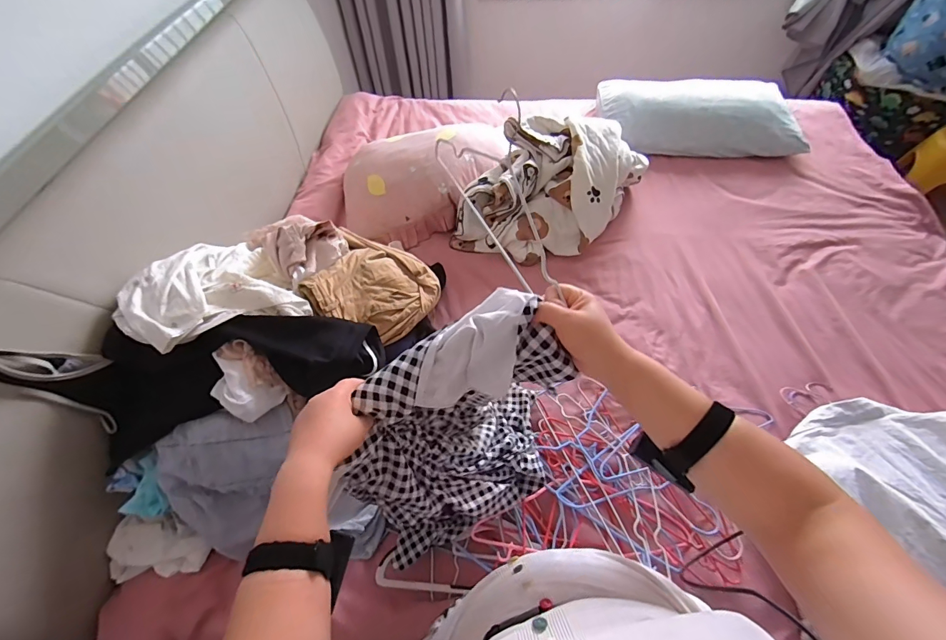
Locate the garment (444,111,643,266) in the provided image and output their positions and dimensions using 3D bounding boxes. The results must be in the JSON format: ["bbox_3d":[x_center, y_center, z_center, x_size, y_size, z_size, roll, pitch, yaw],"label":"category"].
[{"bbox_3d":[0.225,-0.382,1.179,0.406,0.214,0.467,25,61,18],"label":"garment"}]

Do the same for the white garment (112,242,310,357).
[{"bbox_3d":[-0.508,-0.069,0.786,0.294,0.077,0.258,-25,59,-13],"label":"white garment"}]

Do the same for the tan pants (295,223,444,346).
[{"bbox_3d":[-0.208,-0.108,0.917,0.258,0.112,0.313,10,57,9],"label":"tan pants"}]

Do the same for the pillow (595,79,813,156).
[{"bbox_3d":[0.800,-0.704,1.415,0.711,0.155,0.223,6,57,7],"label":"pillow"}]

